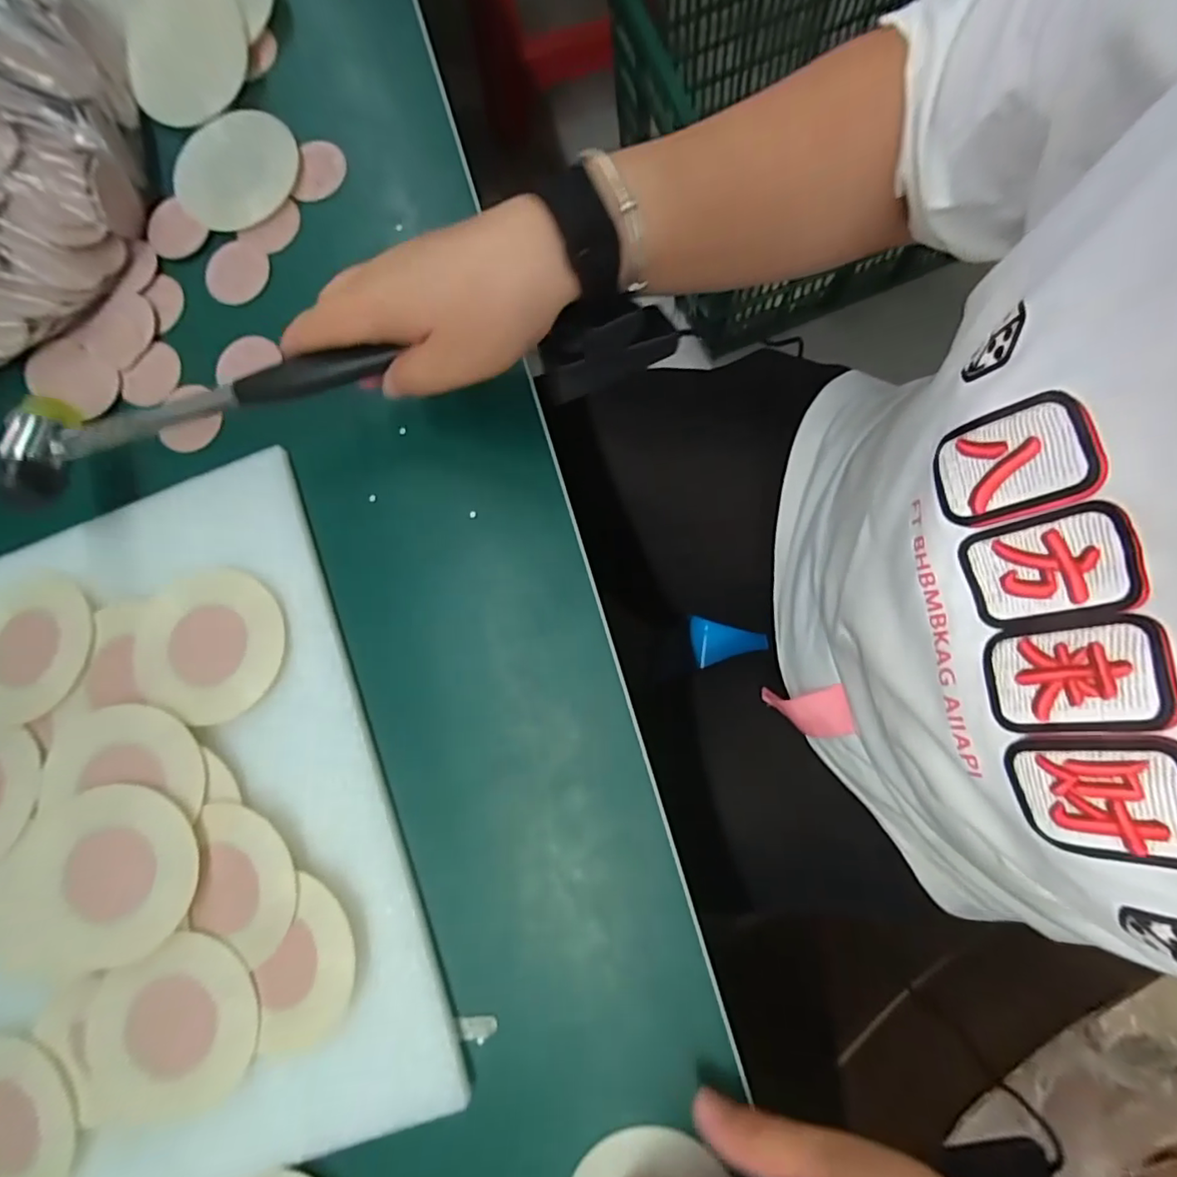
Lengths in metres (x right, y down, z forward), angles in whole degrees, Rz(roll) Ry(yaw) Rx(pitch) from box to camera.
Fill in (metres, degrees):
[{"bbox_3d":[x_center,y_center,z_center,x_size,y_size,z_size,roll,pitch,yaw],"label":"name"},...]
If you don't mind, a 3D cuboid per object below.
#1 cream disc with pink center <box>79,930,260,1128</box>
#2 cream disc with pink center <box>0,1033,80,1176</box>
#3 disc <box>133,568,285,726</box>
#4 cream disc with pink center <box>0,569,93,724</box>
[{"bbox_3d":[-0.216,0.225,0.293,0.097,0.007,0.080,-14,81,4],"label":"cream disc with pink center"},{"bbox_3d":[-0.299,0.277,0.297,0.071,0.009,0.084,-43,82,-7],"label":"cream disc with pink center"},{"bbox_3d":[-0.216,0.031,0.327,0.079,0.005,0.085,0,79,0],"label":"disc"},{"bbox_3d":[-0.331,0.033,0.336,0.082,0.004,0.086,-1,77,4],"label":"cream disc with pink center"}]

